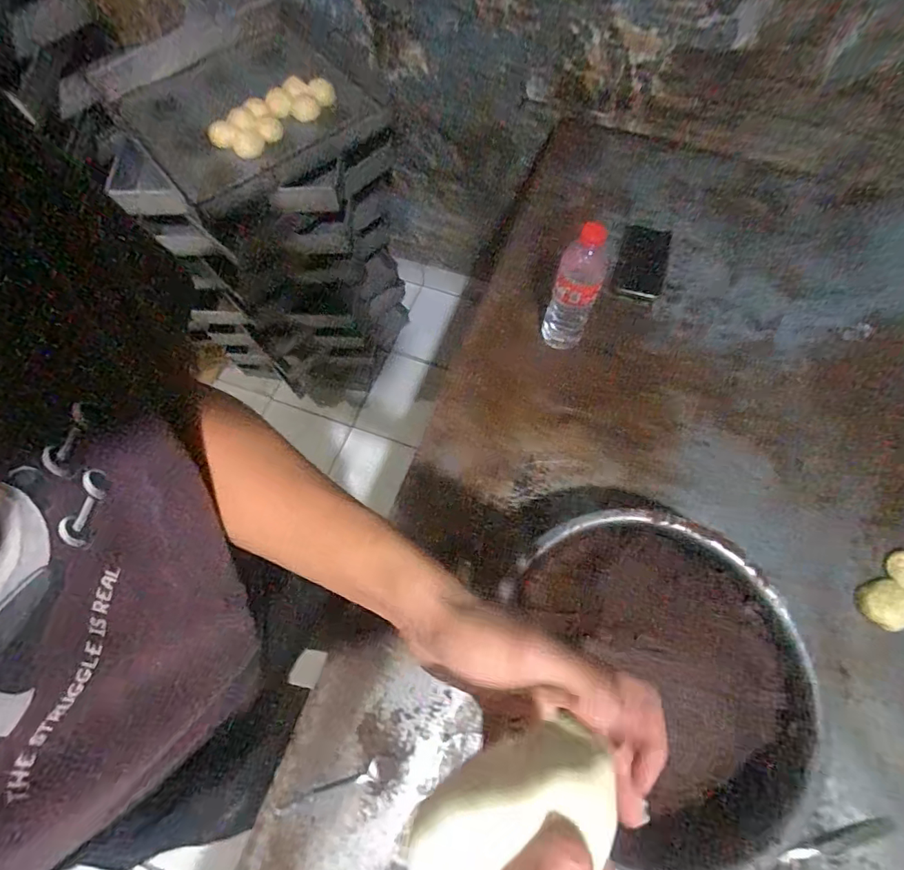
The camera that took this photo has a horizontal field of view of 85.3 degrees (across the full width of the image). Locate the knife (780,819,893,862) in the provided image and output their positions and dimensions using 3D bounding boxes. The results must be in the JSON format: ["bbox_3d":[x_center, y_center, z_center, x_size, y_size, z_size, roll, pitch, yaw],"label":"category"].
[{"bbox_3d":[0.441,0.465,0.561,0.138,0.009,0.018,-13,67,-6],"label":"knife"}]

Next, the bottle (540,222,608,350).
[{"bbox_3d":[0.181,-0.209,0.732,0.068,0.221,0.056,18,69,9],"label":"bottle"}]

